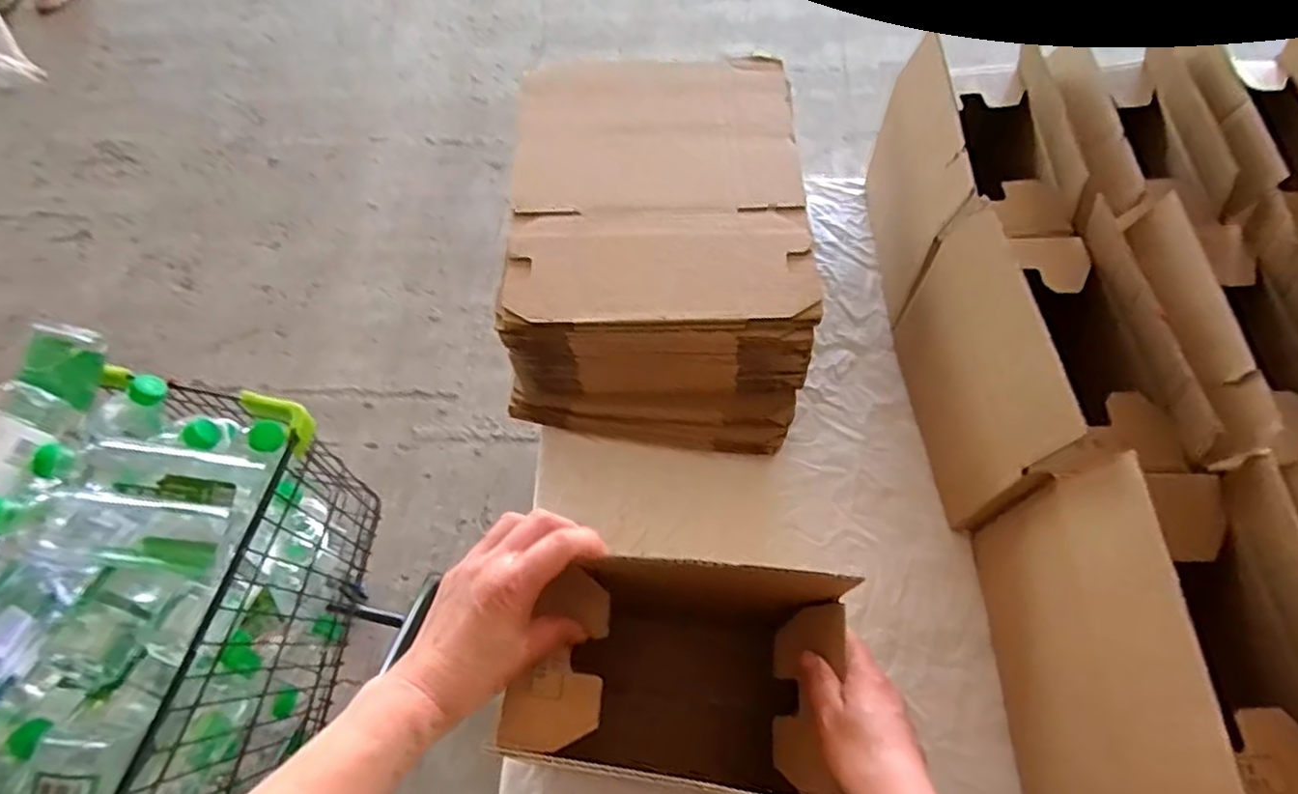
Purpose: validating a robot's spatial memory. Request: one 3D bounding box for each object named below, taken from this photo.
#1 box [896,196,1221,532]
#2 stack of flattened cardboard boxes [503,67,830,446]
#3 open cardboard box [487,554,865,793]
[{"bbox_3d":[0.342,-0.025,0.626,0.127,0.208,0.232,-5,63,0],"label":"box"},{"bbox_3d":[0.010,-0.161,0.725,0.290,0.171,0.394,-1,63,2],"label":"stack of flattened cardboard boxes"},{"bbox_3d":[0.025,0.204,0.512,0.217,0.218,0.133,3,63,4],"label":"open cardboard box"}]

